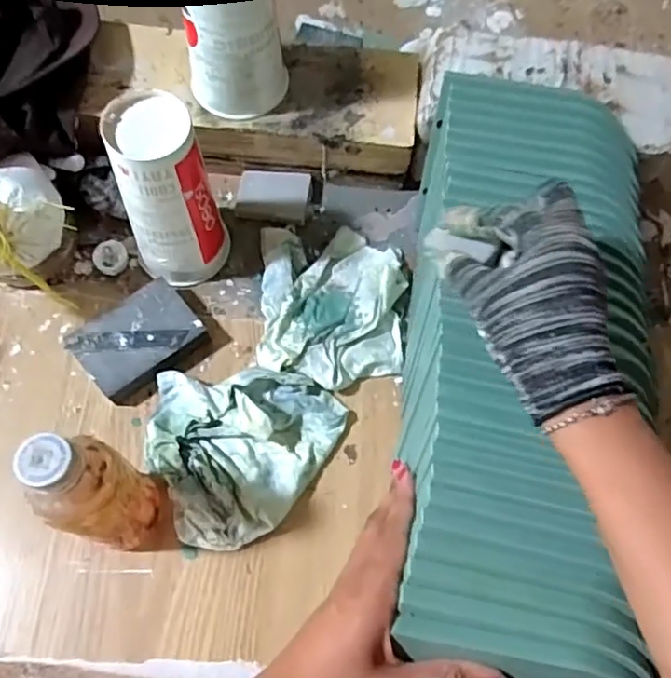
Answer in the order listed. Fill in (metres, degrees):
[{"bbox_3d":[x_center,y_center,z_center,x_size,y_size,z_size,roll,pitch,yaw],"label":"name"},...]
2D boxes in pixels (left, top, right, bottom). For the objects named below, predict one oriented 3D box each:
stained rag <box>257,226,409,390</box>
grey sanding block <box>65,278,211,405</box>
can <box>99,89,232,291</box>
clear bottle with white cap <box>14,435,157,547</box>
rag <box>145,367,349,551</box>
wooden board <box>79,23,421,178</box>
[{"bbox_3d":[-0.001,-0.034,0.530,0.125,0.028,0.151,1,69,-3],"label":"stained rag"},{"bbox_3d":[-0.166,-0.001,0.507,0.095,0.031,0.071,-40,76,-16],"label":"grey sanding block"},{"bbox_3d":[-0.134,-0.113,0.488,0.073,0.159,0.072,1,69,-3],"label":"can"},{"bbox_3d":[-0.151,0.102,0.389,0.047,0.171,0.054,29,70,8],"label":"clear bottle with white cap"},{"bbox_3d":[-0.074,0.088,0.469,0.146,0.036,0.136,9,69,0],"label":"rag"},{"bbox_3d":[-0.073,-0.221,0.576,0.294,0.067,0.110,6,69,-1],"label":"wooden board"}]

